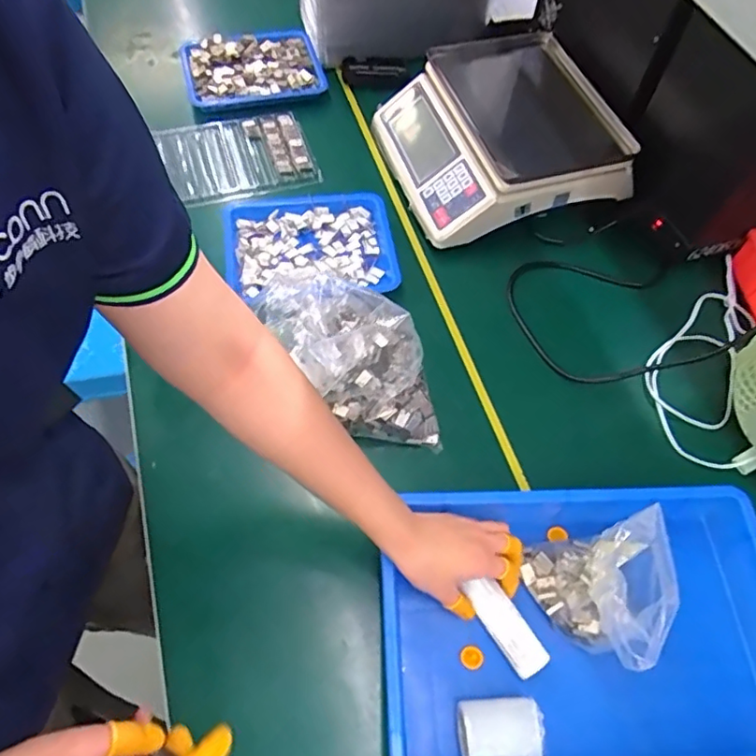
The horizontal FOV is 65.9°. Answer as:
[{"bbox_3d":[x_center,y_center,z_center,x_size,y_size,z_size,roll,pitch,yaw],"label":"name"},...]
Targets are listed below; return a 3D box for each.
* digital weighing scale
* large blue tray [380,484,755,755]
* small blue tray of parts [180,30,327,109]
[{"bbox_3d":[0.162,-0.362,0.852,0.289,0.123,0.340,-15,62,-11],"label":"digital weighing scale"},{"bbox_3d":[0.187,0.233,0.531,0.362,0.062,0.255,-1,60,-4],"label":"large blue tray"},{"bbox_3d":[-0.207,-0.518,0.970,0.225,0.035,0.165,-9,61,-8],"label":"small blue tray of parts"}]

